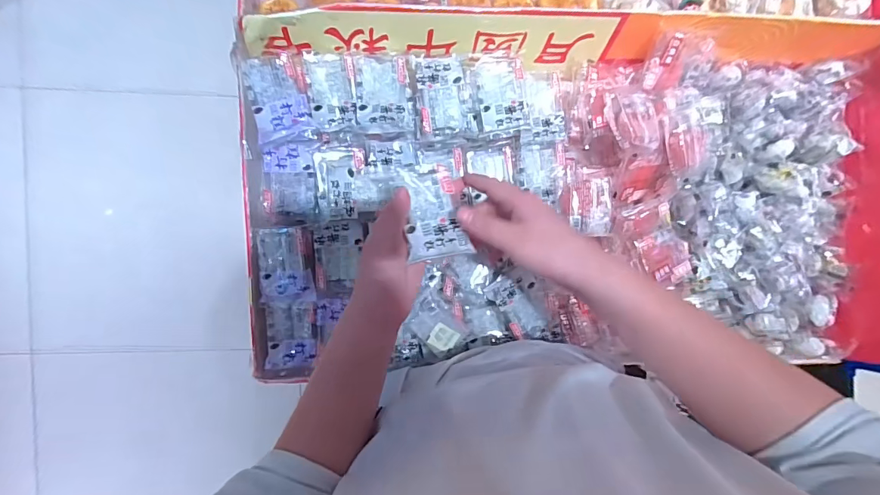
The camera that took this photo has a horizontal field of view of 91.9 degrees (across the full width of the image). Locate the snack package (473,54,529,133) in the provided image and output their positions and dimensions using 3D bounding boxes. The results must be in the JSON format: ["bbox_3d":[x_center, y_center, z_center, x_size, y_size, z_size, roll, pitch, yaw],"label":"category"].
[{"bbox_3d":[0.079,-0.193,0.533,0.066,0.027,0.088,-12,94,-6],"label":"snack package"}]

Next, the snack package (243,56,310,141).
[{"bbox_3d":[-0.191,-0.177,0.503,0.061,0.019,0.091,-13,94,-6],"label":"snack package"}]

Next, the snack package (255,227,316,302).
[{"bbox_3d":[-0.193,0.022,0.530,0.065,0.018,0.092,-3,93,-6],"label":"snack package"}]

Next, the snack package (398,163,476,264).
[{"bbox_3d":[-0.007,-0.035,0.424,0.058,0.022,0.095,-10,79,-17],"label":"snack package"}]

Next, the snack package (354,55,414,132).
[{"bbox_3d":[-0.069,-0.189,0.518,0.066,0.029,0.095,-4,93,-6],"label":"snack package"}]

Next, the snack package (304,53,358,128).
[{"bbox_3d":[-0.133,-0.190,0.519,0.056,0.017,0.084,-9,94,-6],"label":"snack package"}]

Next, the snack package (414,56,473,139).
[{"bbox_3d":[0.005,-0.186,0.526,0.067,0.024,0.090,-8,94,-6],"label":"snack package"}]

